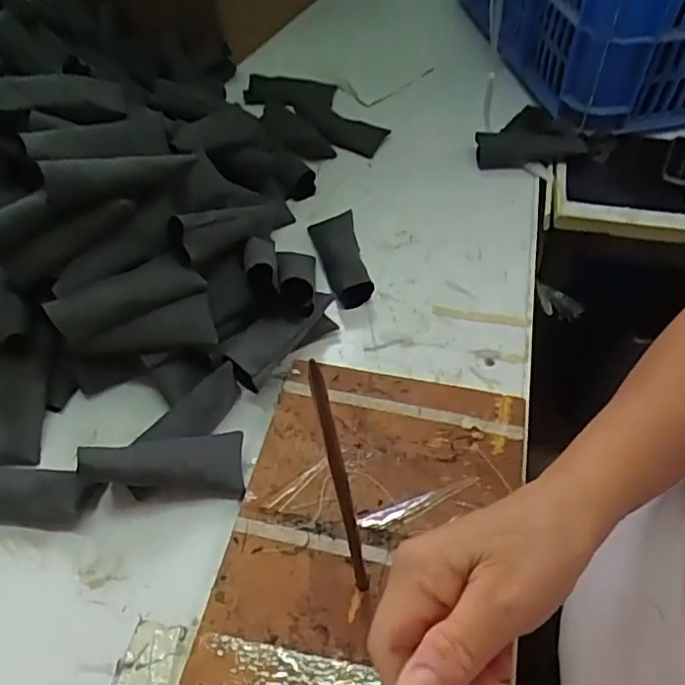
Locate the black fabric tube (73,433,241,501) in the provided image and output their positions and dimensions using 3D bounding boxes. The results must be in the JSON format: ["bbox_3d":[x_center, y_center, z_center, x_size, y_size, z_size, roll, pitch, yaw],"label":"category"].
[{"bbox_3d":[-0.118,0.081,0.395,0.102,0.018,0.040,5,50,-19],"label":"black fabric tube"}]

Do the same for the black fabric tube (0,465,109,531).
[{"bbox_3d":[-0.219,0.104,0.406,0.104,0.016,0.039,2,53,5],"label":"black fabric tube"}]

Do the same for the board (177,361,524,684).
[{"bbox_3d":[0.015,0.135,0.371,0.174,0.013,0.268,9,54,10],"label":"board"}]

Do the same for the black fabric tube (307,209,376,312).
[{"bbox_3d":[-0.002,-0.079,0.526,0.039,0.022,0.103,-11,53,-4],"label":"black fabric tube"}]

